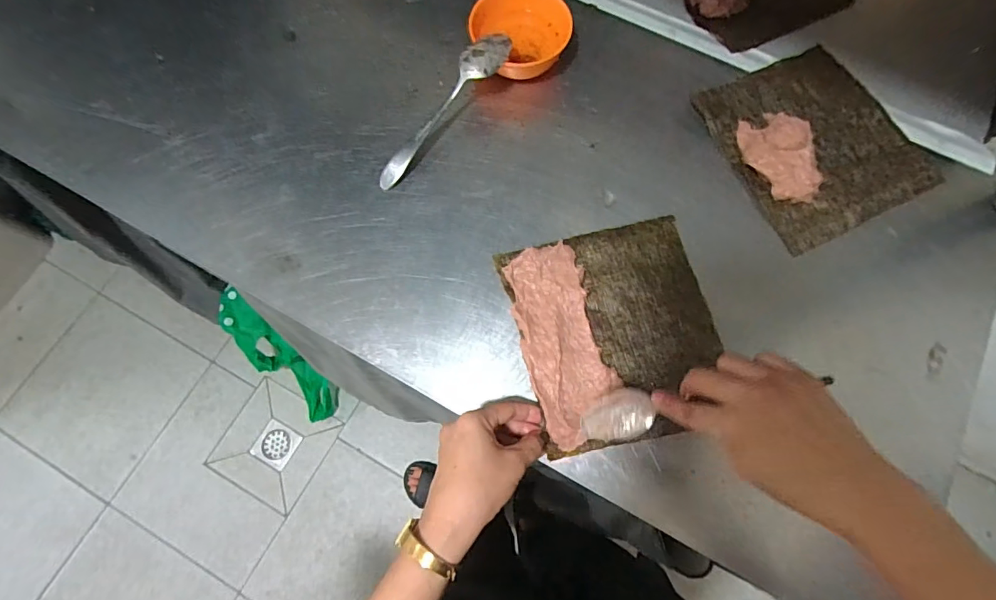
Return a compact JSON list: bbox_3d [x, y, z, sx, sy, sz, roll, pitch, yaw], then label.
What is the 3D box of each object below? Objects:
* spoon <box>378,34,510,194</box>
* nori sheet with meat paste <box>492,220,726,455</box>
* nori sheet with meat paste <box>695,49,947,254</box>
[{"bbox_3d":[-0.055,-0.193,0.491,0.035,0.019,0.196,40,94,11],"label":"spoon"},{"bbox_3d":[0.111,0.025,0.442,0.180,0.021,0.194,-13,73,-5],"label":"nori sheet with meat paste"},{"bbox_3d":[0.337,-0.175,0.502,0.189,0.033,0.204,-25,75,-8],"label":"nori sheet with meat paste"}]

